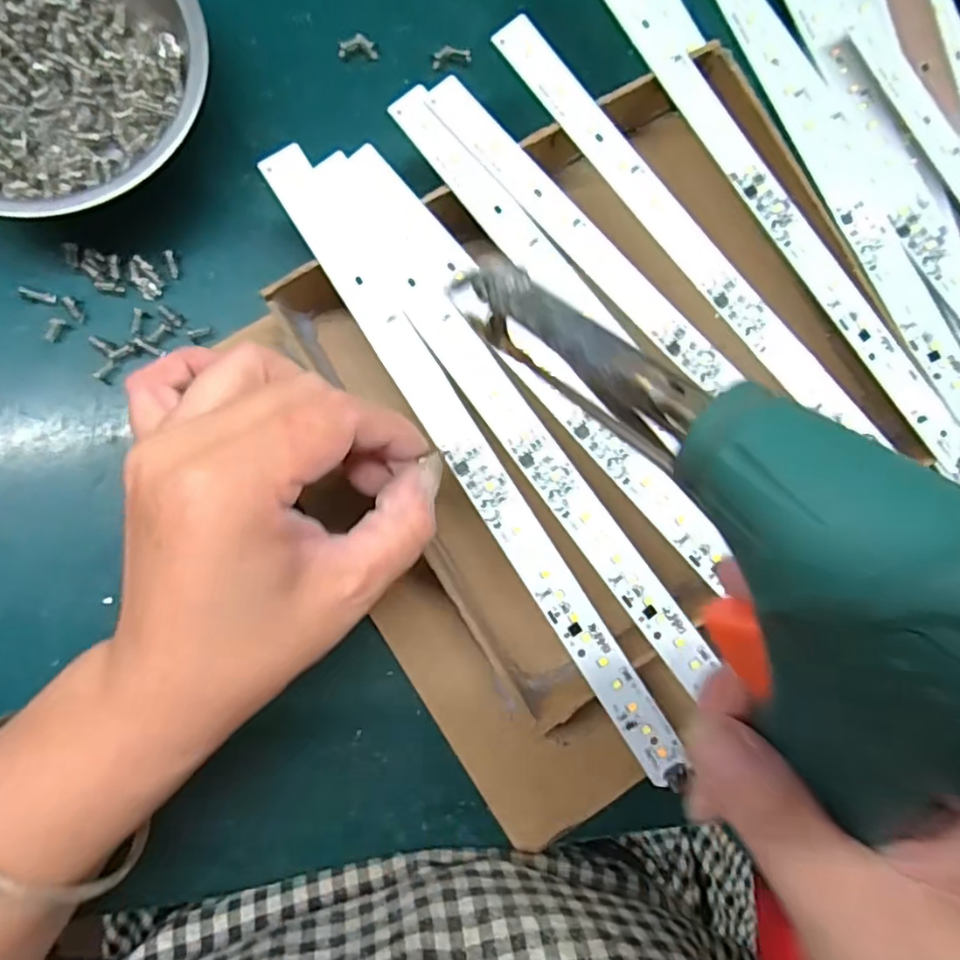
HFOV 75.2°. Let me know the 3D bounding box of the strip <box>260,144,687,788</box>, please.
[{"bbox_3d":[-0.005,-0.006,0.242,0.021,0.004,0.276,-32,88,-3],"label":"strip"}]

